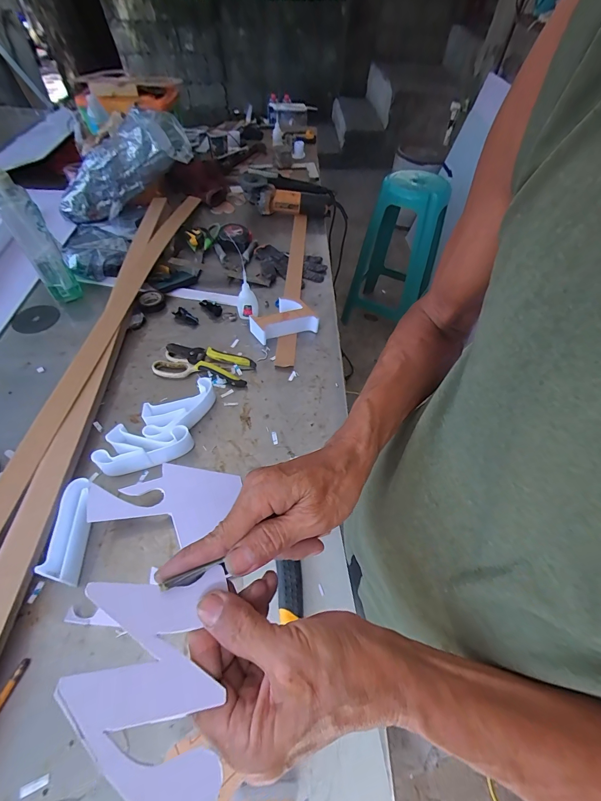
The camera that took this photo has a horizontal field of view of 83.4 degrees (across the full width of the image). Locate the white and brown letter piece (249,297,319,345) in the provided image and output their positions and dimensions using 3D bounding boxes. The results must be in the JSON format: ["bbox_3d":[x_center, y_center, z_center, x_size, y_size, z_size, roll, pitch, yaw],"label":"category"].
[{"bbox_3d":[-0.042,-0.176,0.721,0.133,0.047,0.091,-15,56,-15],"label":"white and brown letter piece"}]

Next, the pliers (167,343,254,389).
[{"bbox_3d":[-0.173,-0.084,0.660,0.168,0.021,0.077,20,54,10],"label":"pliers"}]

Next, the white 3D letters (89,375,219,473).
[{"bbox_3d":[-0.221,0.047,0.546,0.202,0.041,0.092,-28,61,-23],"label":"white 3D letters"}]

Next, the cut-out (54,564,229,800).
[{"bbox_3d":[-0.083,0.152,0.183,0.078,0.006,0.104,6,52,-17],"label":"cut-out"}]

